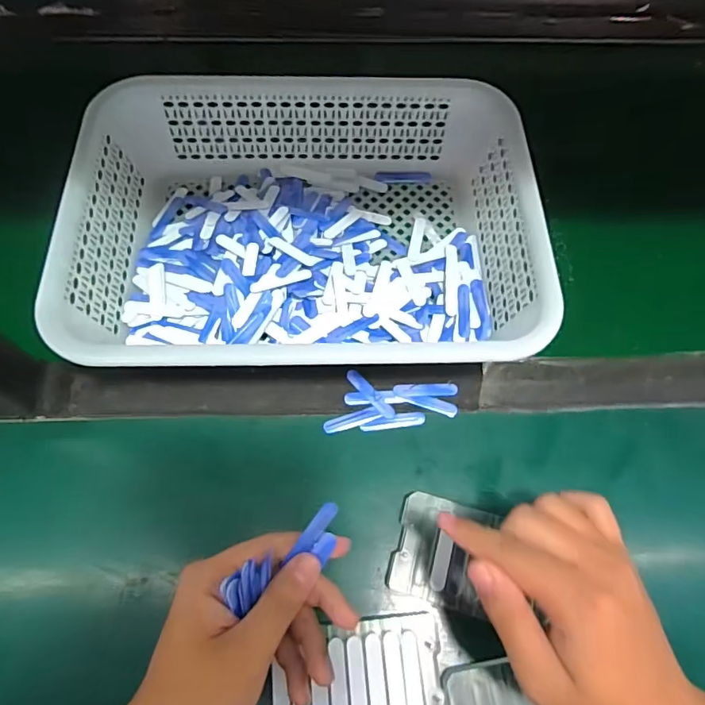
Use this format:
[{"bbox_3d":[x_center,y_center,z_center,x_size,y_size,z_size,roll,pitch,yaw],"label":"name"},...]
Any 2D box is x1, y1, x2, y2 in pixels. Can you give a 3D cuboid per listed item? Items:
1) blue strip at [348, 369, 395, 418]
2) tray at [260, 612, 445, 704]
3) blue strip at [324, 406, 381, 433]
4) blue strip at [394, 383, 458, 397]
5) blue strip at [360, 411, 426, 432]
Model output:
[{"bbox_3d":[0.014,0.032,0.398,0.010,0.004,0.050,-40,72,-16],"label":"blue strip"},{"bbox_3d":[-0.003,0.208,0.316,0.118,0.004,0.066,-5,67,-5],"label":"tray"},{"bbox_3d":[-0.001,0.052,0.389,0.044,0.004,0.011,-18,68,-9],"label":"blue strip"},{"bbox_3d":[0.059,0.030,0.402,0.050,0.004,0.011,-1,66,-1],"label":"blue strip"},{"bbox_3d":[0.032,0.054,0.390,0.050,0.004,0.011,-8,66,-5],"label":"blue strip"}]

